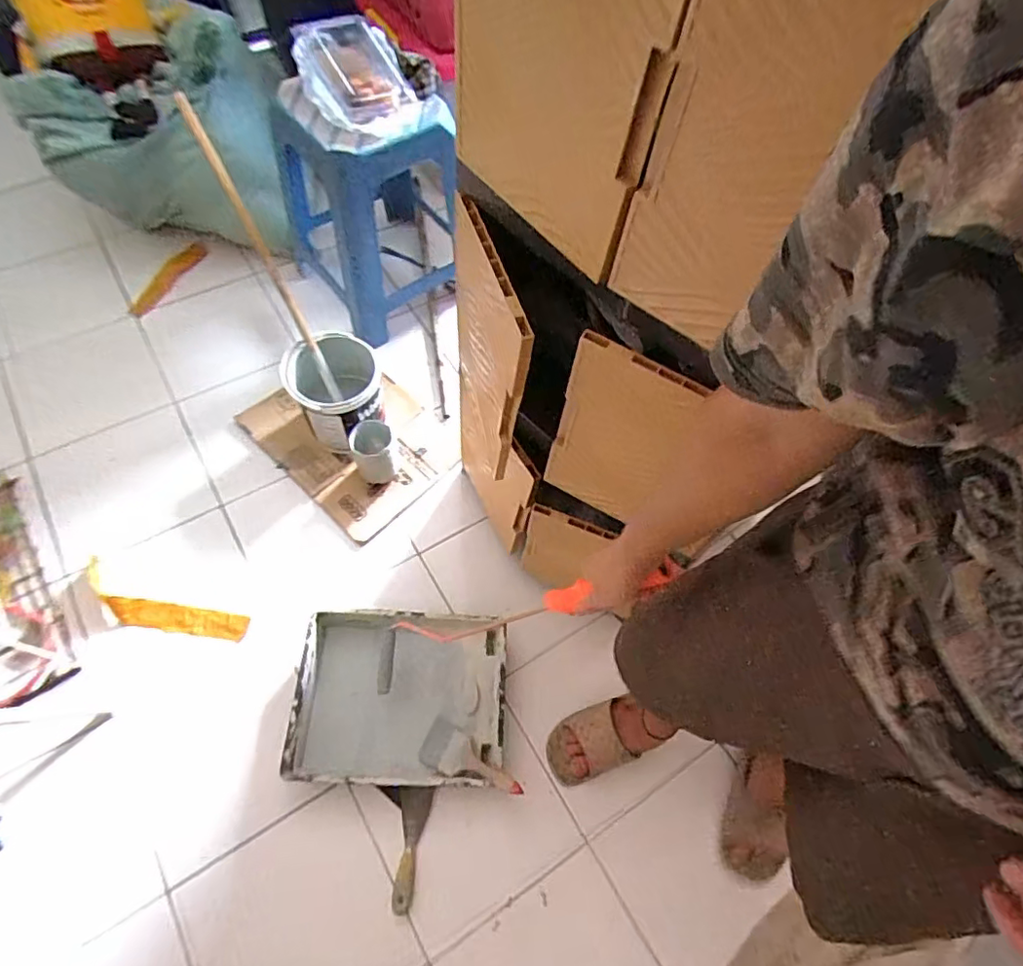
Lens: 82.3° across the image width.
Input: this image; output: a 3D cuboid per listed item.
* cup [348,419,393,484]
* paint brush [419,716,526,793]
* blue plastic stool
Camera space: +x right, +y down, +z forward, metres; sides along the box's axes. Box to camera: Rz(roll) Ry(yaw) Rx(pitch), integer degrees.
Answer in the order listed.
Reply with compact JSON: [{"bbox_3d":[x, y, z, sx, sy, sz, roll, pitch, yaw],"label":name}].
[{"bbox_3d":[-0.278,-0.066,1.182,0.084,0.124,0.075,-24,65,-13],"label":"cup"},{"bbox_3d":[-0.063,0.450,0.943,0.170,0.025,0.073,25,66,10],"label":"paint brush"},{"bbox_3d":[-0.315,-0.616,1.292,0.326,0.396,0.322,-34,70,-17],"label":"blue plastic stool"}]

